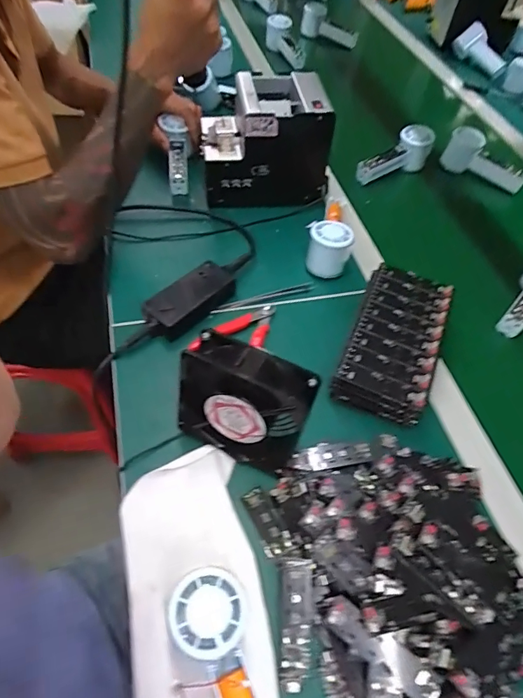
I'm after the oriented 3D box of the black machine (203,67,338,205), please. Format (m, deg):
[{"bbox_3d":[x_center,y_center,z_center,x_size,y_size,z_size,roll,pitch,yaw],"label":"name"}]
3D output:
[{"bbox_3d":[0.006,-0.308,0.659,0.181,0.147,0.123,-2,53,-6],"label":"black machine"}]

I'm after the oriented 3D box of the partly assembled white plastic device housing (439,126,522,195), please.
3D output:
[{"bbox_3d":[0.400,-0.331,0.781,0.150,0.068,0.040,30,57,-2],"label":"partly assembled white plastic device housing"}]

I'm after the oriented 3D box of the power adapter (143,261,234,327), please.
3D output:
[{"bbox_3d":[-0.090,-0.061,0.545,0.048,0.036,0.115,39,59,22],"label":"power adapter"}]

